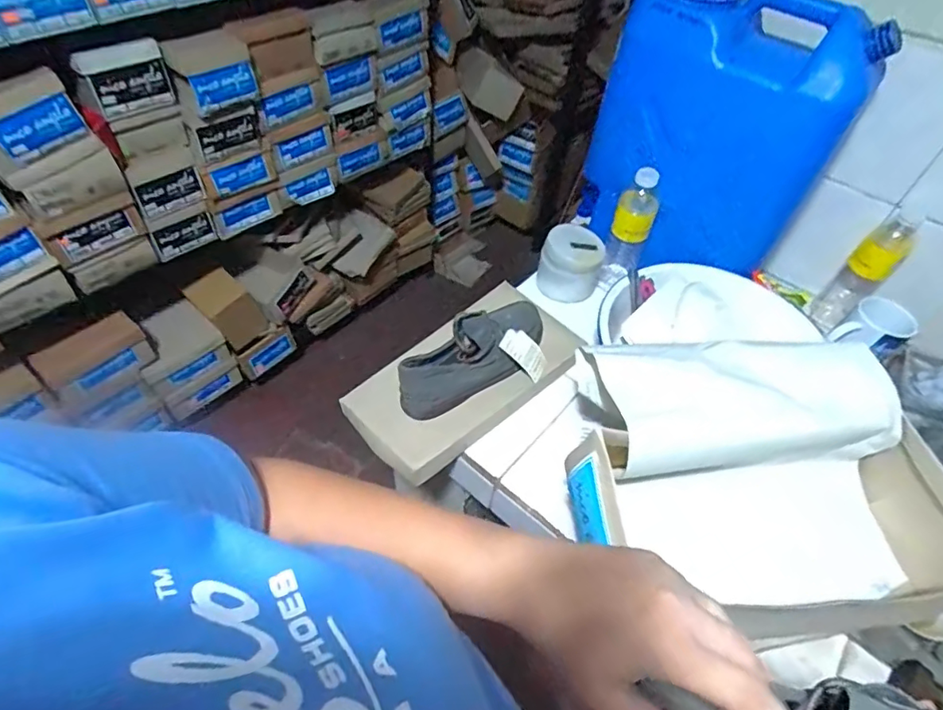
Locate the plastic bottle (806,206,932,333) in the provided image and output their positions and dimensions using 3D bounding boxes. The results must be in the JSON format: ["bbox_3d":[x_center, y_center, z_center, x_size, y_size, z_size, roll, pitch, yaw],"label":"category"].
[{"bbox_3d":[0.627,-0.128,0.841,0.071,0.222,0.060,-34,61,-27],"label":"plastic bottle"}]

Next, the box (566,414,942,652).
[{"bbox_3d":[0.273,0.159,0.483,0.349,0.103,0.157,-1,51,-5],"label":"box"}]

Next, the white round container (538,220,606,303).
[{"bbox_3d":[0.162,-0.149,0.856,0.097,0.101,0.097,15,51,8],"label":"white round container"}]

